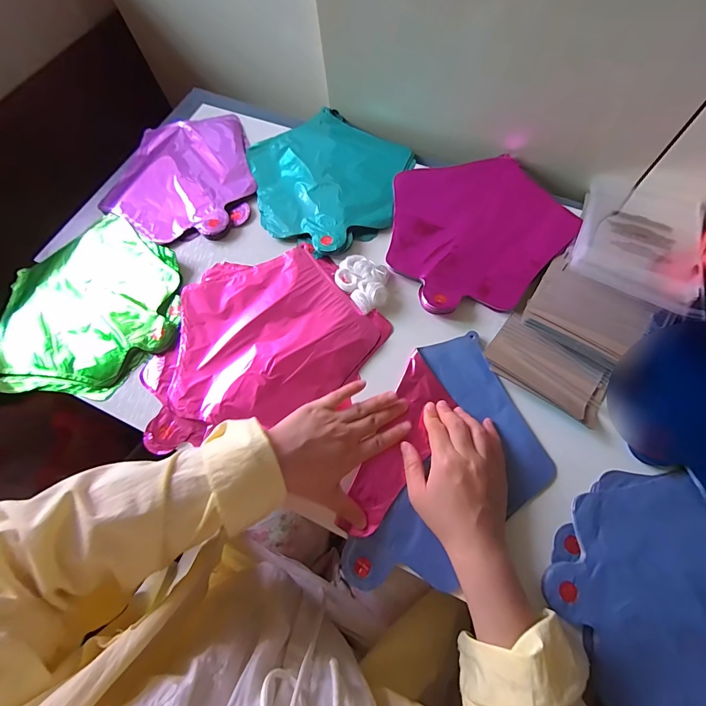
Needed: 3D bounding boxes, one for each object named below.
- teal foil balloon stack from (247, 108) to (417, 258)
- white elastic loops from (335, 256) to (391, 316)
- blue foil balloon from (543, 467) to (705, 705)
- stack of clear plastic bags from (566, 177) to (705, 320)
[{"bbox_3d":[-0.038,-0.251,0.507,0.237,0.021,0.227,39,75,16],"label":"teal foil balloon stack"},{"bbox_3d":[0.014,-0.092,0.429,0.058,0.020,0.074,-36,71,-11],"label":"white elastic loops"},{"bbox_3d":[0.310,0.221,0.307,0.258,0.025,0.205,26,72,13],"label":"blue foil balloon"},{"bbox_3d":[0.351,-0.149,0.442,0.133,0.026,0.234,25,60,13],"label":"stack of clear plastic bags"}]

